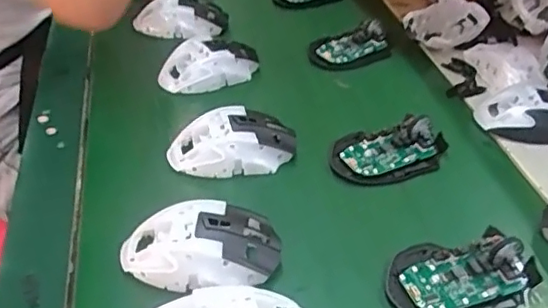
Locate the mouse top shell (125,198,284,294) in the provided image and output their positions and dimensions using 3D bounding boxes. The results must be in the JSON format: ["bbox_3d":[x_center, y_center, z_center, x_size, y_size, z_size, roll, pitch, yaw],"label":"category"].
[{"bbox_3d":[-0.055,0.072,0.435,0.118,0.046,0.065,-1,38,-3],"label":"mouse top shell"}]

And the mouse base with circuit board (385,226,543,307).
[{"bbox_3d":[0.139,0.088,0.430,0.112,0.022,0.072,-6,39,-8],"label":"mouse base with circuit board"}]

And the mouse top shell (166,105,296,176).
[{"bbox_3d":[-0.039,-0.011,0.539,0.118,0.038,0.062,-7,38,-10],"label":"mouse top shell"}]

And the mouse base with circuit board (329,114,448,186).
[{"bbox_3d":[0.106,-0.003,0.554,0.110,0.033,0.070,-16,42,-19],"label":"mouse base with circuit board"}]

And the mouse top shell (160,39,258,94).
[{"bbox_3d":[-0.071,-0.094,0.645,0.107,0.038,0.058,-16,41,-21],"label":"mouse top shell"}]

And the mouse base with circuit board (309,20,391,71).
[{"bbox_3d":[0.090,-0.129,0.708,0.106,0.027,0.055,-20,43,-23],"label":"mouse base with circuit board"}]

